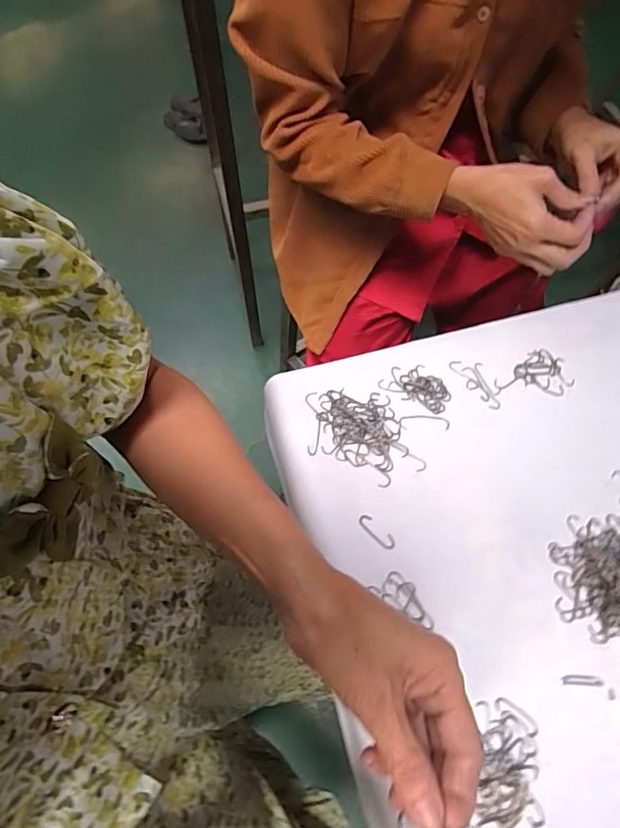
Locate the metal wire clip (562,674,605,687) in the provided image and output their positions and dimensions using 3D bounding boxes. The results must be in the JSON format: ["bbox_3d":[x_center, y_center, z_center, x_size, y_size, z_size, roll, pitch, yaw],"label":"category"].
[{"bbox_3d":[0.216,0.210,0.384,0.032,0.004,0.008,2,63,1],"label":"metal wire clip"}]

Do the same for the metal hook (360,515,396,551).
[{"bbox_3d":[0.059,0.105,0.433,0.038,0.004,0.013,40,70,18],"label":"metal hook"}]

